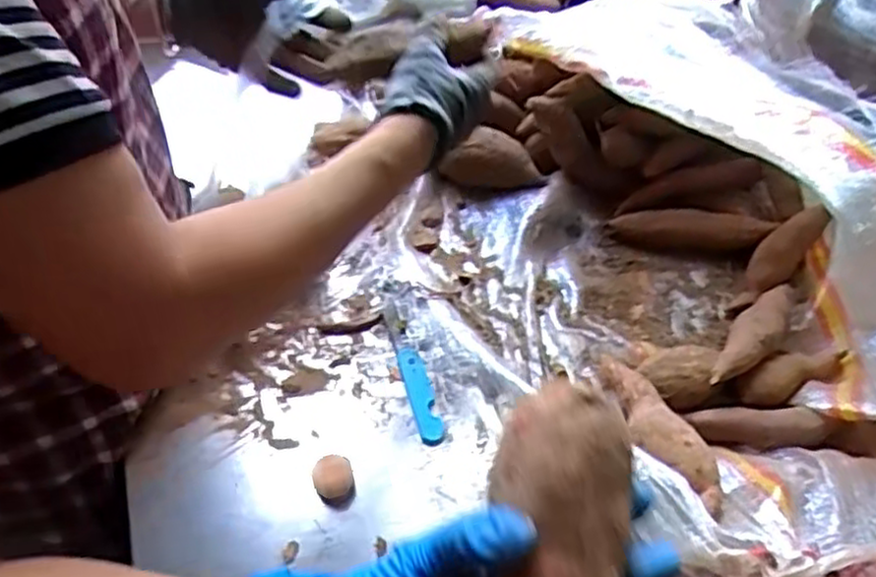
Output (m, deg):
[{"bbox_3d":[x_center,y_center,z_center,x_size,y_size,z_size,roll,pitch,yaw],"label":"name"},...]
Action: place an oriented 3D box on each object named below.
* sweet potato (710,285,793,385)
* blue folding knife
[{"bbox_3d":[0.272,0.033,0.632,0.037,0.034,0.162,32,39,25],"label":"sweet potato"},{"bbox_3d":[-0.021,0.069,0.639,0.022,0.009,0.148,-12,48,-12],"label":"blue folding knife"}]

